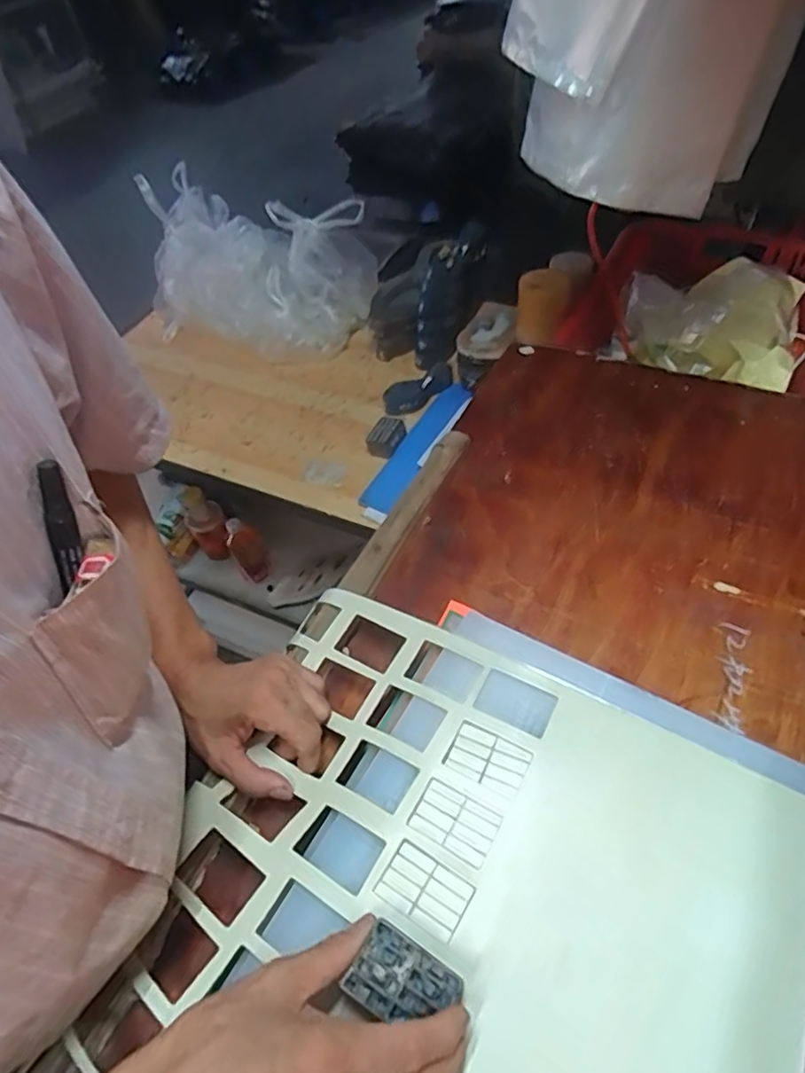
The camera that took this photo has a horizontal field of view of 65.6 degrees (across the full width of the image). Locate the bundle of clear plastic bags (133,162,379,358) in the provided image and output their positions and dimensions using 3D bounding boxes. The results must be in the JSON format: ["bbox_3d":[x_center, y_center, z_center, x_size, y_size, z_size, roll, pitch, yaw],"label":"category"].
[{"bbox_3d":[-0.292,-0.542,1.252,0.443,0.253,0.269,20,55,15],"label":"bundle of clear plastic bags"}]

